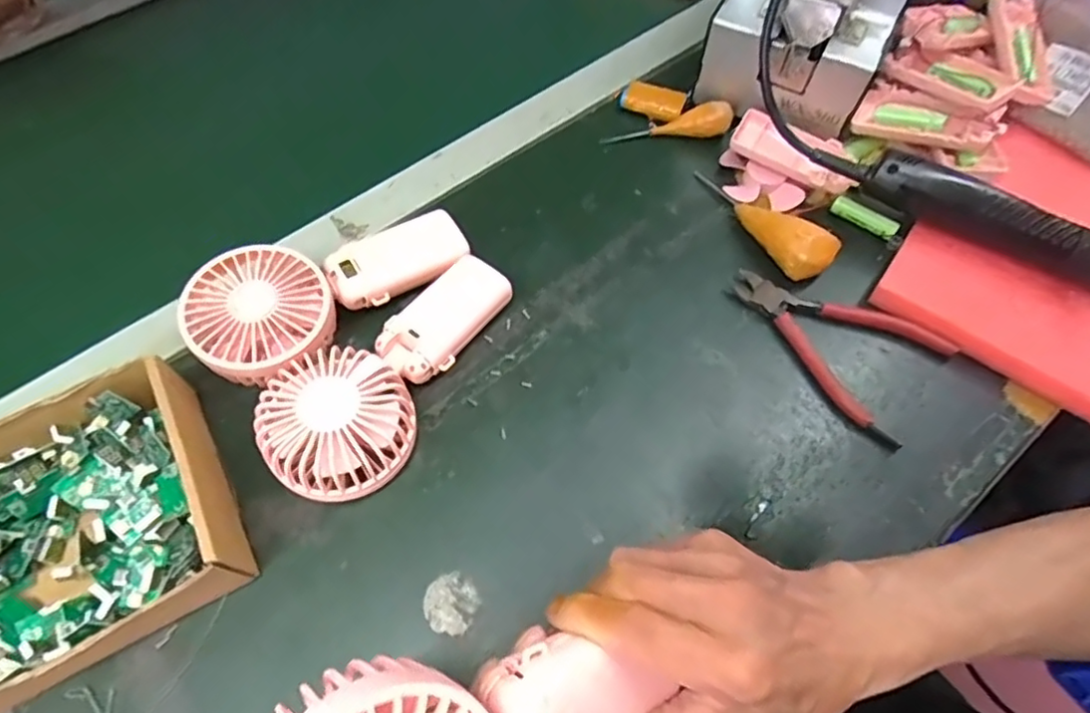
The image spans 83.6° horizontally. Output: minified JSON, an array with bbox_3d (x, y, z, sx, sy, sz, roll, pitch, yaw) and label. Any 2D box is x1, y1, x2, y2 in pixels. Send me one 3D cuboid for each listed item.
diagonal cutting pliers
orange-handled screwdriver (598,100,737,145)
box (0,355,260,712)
[{"bbox_3d":[0.197,-0.013,0.425,0.145,0.012,0.091,35,67,15],"label":"diagonal cutting pliers"},{"bbox_3d":[0.103,-0.193,0.513,0.106,0.018,0.024,-6,61,16],"label":"orange-handled screwdriver"},{"bbox_3d":[-0.263,0.098,0.330,0.163,0.052,0.142,-26,67,-15],"label":"box"}]

